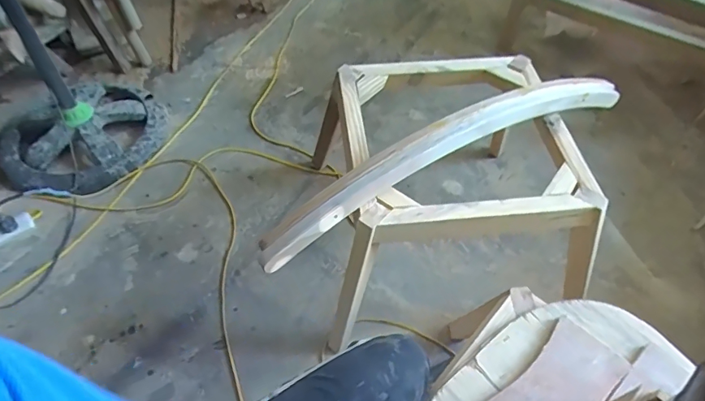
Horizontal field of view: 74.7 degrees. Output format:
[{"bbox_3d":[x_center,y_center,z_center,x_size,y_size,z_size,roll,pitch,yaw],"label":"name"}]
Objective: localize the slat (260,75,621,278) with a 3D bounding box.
[{"bbox_3d":[0.220,-0.116,0.908,0.891,0.116,0.077,-26,57,-18],"label":"slat"}]

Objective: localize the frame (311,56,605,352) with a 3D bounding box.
[{"bbox_3d":[0.194,-0.041,1.081,0.516,0.329,0.573,-6,53,-4],"label":"frame"}]

